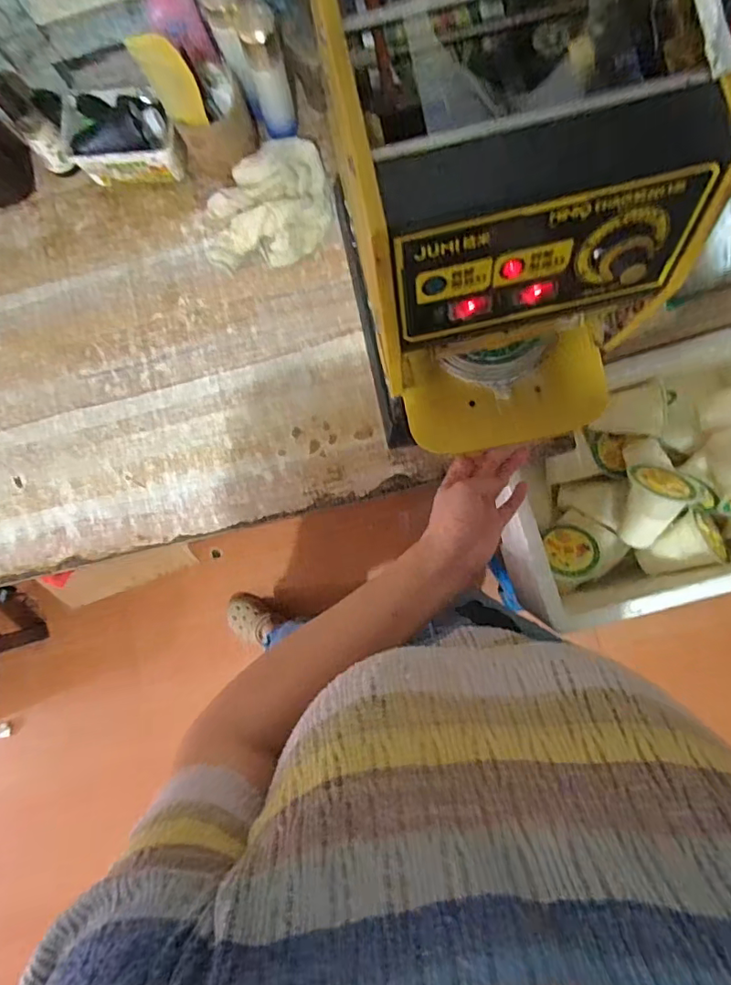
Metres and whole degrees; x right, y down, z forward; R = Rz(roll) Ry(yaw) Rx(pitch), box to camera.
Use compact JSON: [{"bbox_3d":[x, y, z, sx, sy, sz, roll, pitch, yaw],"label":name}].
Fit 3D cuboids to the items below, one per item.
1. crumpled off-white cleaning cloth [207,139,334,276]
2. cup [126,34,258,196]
[{"bbox_3d":[-0.132,-0.371,0.689,0.170,0.052,0.149,-13,85,3],"label":"crumpled off-white cleaning cloth"},{"bbox_3d":[-0.196,-0.463,0.625,0.102,0.192,0.085,-29,84,2],"label":"cup"}]

